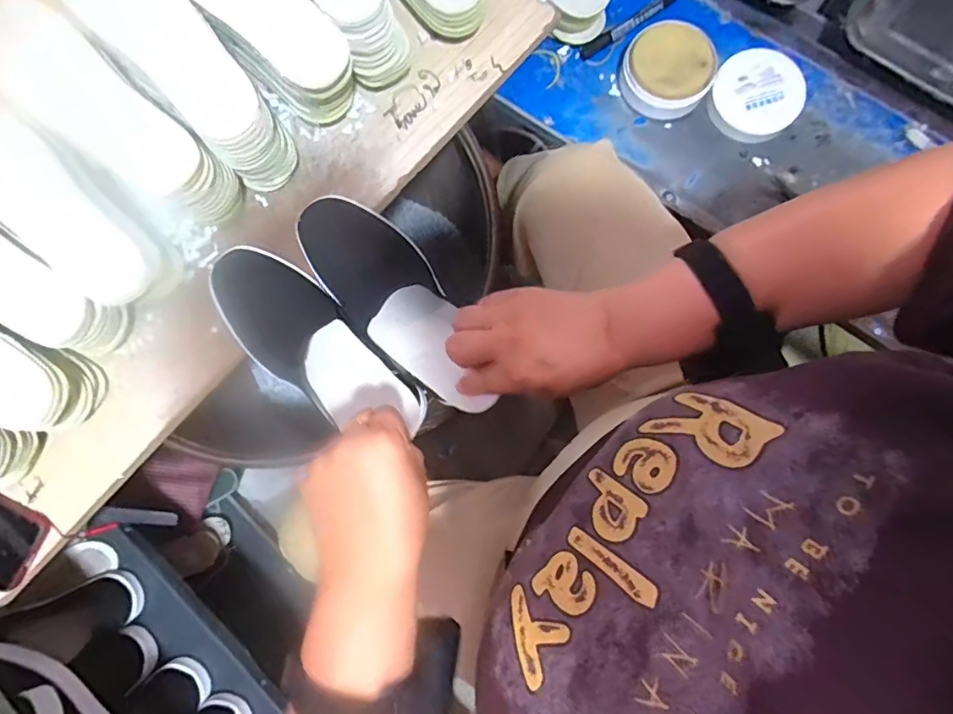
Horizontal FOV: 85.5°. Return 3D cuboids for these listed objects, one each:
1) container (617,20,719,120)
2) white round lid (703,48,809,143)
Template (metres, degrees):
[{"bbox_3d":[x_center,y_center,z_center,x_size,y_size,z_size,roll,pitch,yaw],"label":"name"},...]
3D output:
[{"bbox_3d":[0.223,-0.338,0.606,0.100,0.046,0.100,0,81,1],"label":"container"},{"bbox_3d":[0.329,-0.307,0.603,0.112,0.018,0.097,-32,95,5],"label":"white round lid"}]

